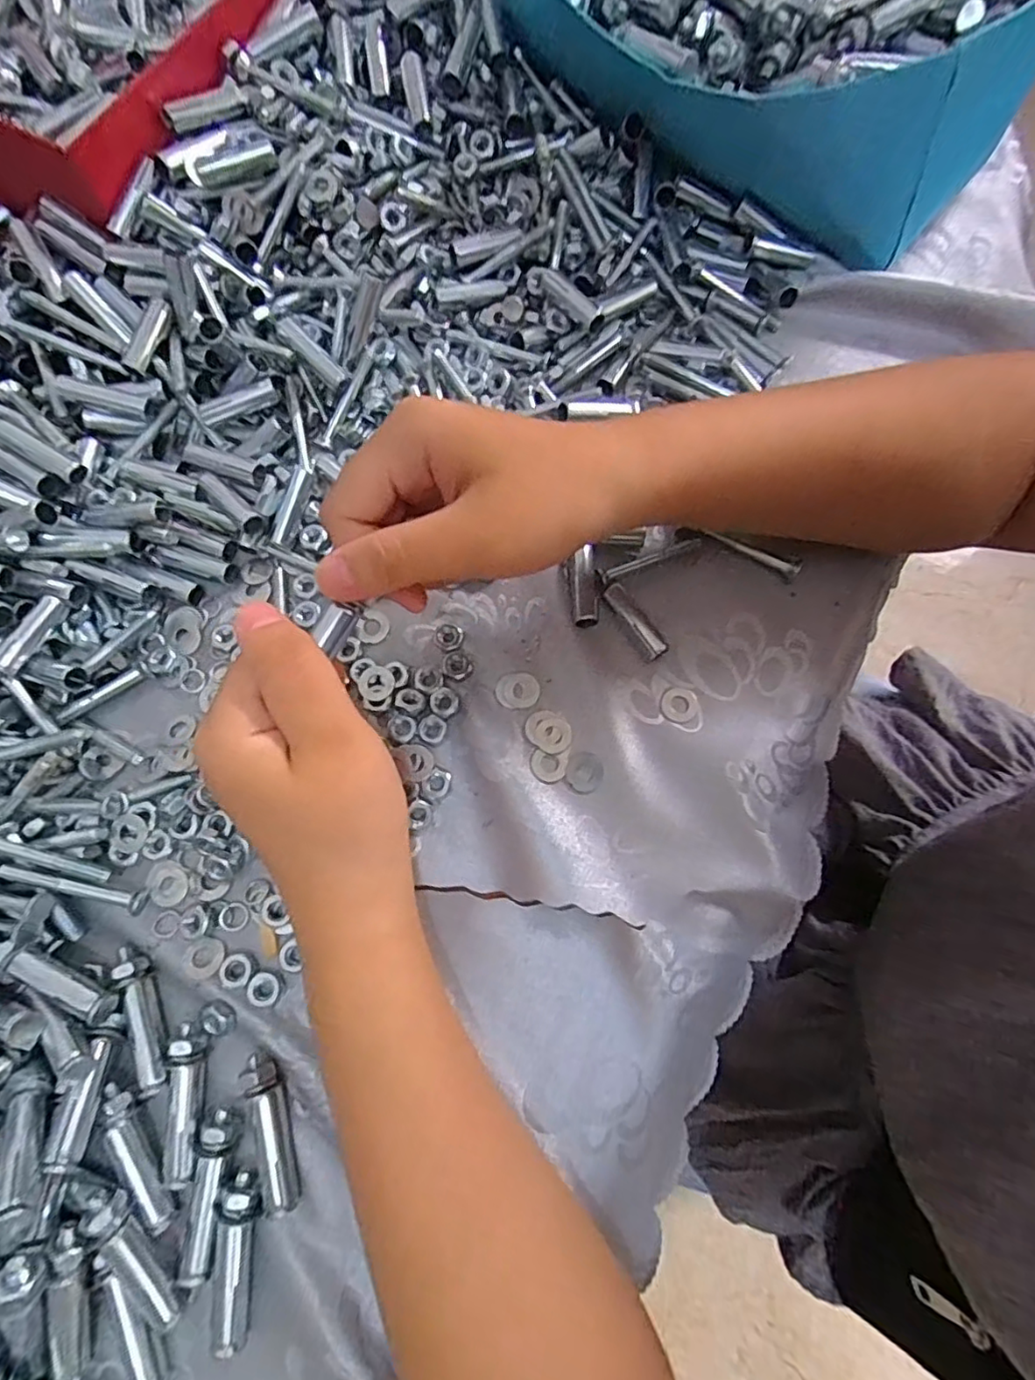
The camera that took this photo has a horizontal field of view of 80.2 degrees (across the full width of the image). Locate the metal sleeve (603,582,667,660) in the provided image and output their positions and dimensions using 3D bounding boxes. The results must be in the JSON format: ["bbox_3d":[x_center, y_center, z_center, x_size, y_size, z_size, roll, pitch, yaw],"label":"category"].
[{"bbox_3d":[0.056,-0.033,0.289,0.011,0.010,0.041,-32,77,-7],"label":"metal sleeve"}]

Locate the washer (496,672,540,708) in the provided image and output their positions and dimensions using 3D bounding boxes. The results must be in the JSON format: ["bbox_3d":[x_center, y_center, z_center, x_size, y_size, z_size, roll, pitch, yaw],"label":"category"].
[{"bbox_3d":[0.000,-0.001,0.285,0.020,0.004,0.017,-4,75,0],"label":"washer"}]

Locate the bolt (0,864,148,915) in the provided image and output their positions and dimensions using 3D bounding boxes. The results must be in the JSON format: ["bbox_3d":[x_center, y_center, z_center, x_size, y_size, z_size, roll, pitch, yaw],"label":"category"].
[{"bbox_3d":[-0.185,0.082,0.257,0.055,0.007,0.008,20,76,-13],"label":"bolt"}]

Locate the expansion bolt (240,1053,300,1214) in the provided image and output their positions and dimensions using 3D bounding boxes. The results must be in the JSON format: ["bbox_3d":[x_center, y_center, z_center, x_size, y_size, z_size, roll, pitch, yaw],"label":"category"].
[{"bbox_3d":[-0.095,0.169,0.234,0.011,0.011,0.053,-15,75,-3],"label":"expansion bolt"}]

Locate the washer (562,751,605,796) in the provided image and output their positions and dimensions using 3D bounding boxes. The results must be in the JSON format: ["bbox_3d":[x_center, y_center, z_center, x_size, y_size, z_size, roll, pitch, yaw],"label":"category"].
[{"bbox_3d":[0.030,0.037,0.276,0.017,0.004,0.018,0,77,0],"label":"washer"}]

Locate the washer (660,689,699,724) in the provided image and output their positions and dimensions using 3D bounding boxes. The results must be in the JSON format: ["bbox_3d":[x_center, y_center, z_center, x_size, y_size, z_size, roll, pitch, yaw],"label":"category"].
[{"bbox_3d":[0.075,0.007,0.283,0.016,0.004,0.016,20,76,6],"label":"washer"}]

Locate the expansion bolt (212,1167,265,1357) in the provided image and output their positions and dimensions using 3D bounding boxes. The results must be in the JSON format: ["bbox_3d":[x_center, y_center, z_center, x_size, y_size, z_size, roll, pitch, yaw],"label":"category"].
[{"bbox_3d":[-0.103,0.208,0.224,0.017,0.012,0.055,0,75,1],"label":"expansion bolt"}]

